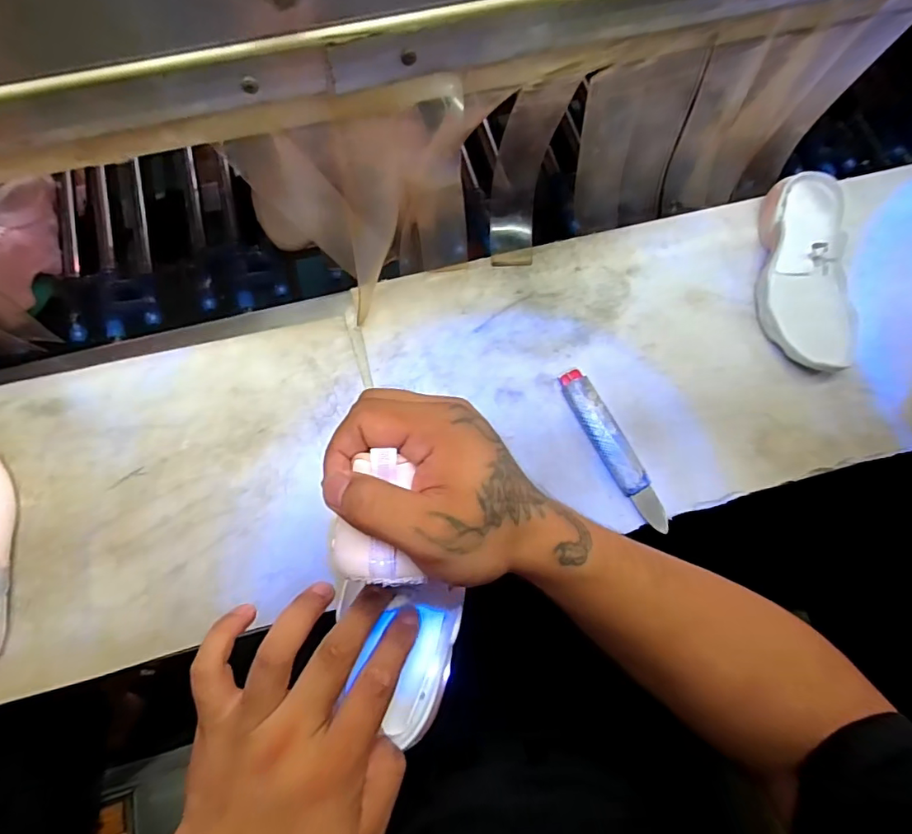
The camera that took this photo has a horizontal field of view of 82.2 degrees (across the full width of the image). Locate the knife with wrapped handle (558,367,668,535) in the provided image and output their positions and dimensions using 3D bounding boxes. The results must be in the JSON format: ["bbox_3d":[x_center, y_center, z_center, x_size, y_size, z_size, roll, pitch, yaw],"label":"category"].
[{"bbox_3d":[0.144,0.028,0.477,0.027,0.011,0.162,-26,74,-8],"label":"knife with wrapped handle"}]

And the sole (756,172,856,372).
[{"bbox_3d":[0.349,-0.142,0.517,0.087,0.037,0.204,8,73,3],"label":"sole"}]

